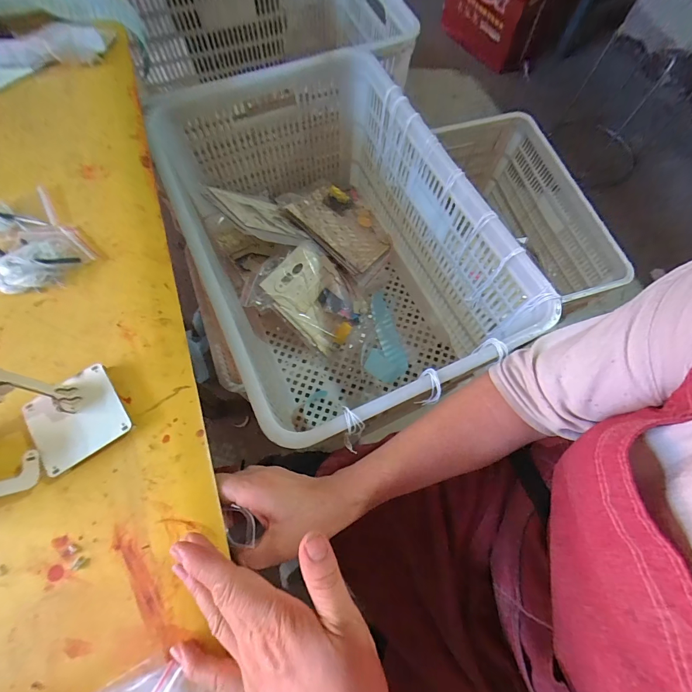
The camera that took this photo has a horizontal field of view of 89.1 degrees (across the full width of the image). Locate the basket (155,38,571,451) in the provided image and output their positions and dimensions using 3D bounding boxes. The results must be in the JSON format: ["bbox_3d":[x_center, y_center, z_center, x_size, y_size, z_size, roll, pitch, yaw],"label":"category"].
[{"bbox_3d":[-0.037,-0.173,0.663,0.406,0.339,0.650,-23,72,-11],"label":"basket"}]

